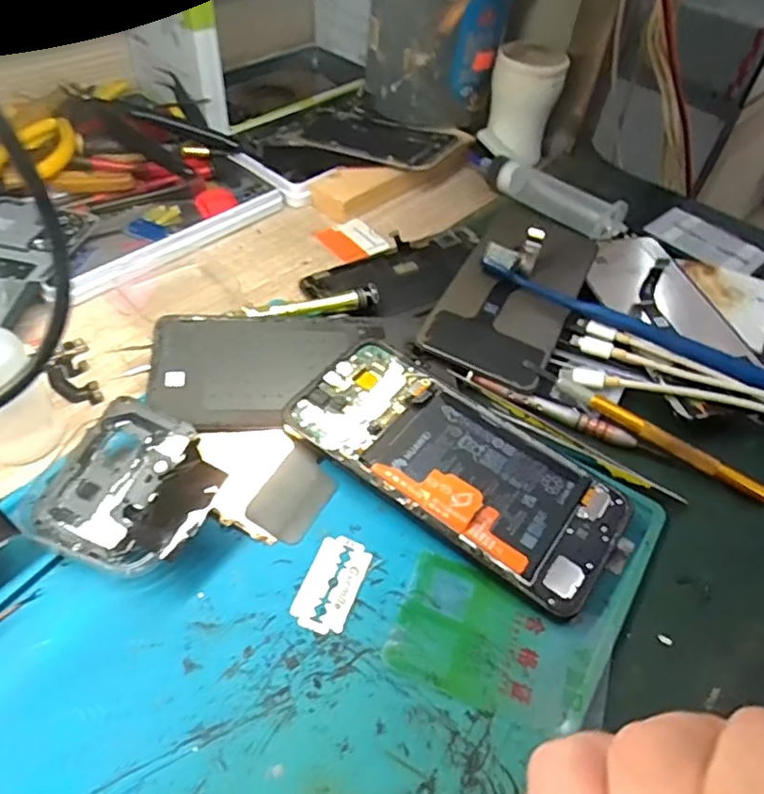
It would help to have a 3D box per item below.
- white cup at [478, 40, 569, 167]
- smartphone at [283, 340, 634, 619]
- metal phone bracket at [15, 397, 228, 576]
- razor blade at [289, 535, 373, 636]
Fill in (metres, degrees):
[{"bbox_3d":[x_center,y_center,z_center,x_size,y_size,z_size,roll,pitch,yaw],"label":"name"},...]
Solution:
[{"bbox_3d":[0.116,-0.248,0.498,0.053,0.072,0.065,16,51,8],"label":"white cup"},{"bbox_3d":[0.035,0.030,0.293,0.160,0.016,0.070,32,54,20],"label":"smartphone"},{"bbox_3d":[-0.109,0.039,0.265,0.071,0.010,0.068,24,67,10],"label":"metal phone bracket"},{"bbox_3d":[-0.021,0.078,0.258,0.024,0.004,0.043,19,51,10],"label":"razor blade"}]

